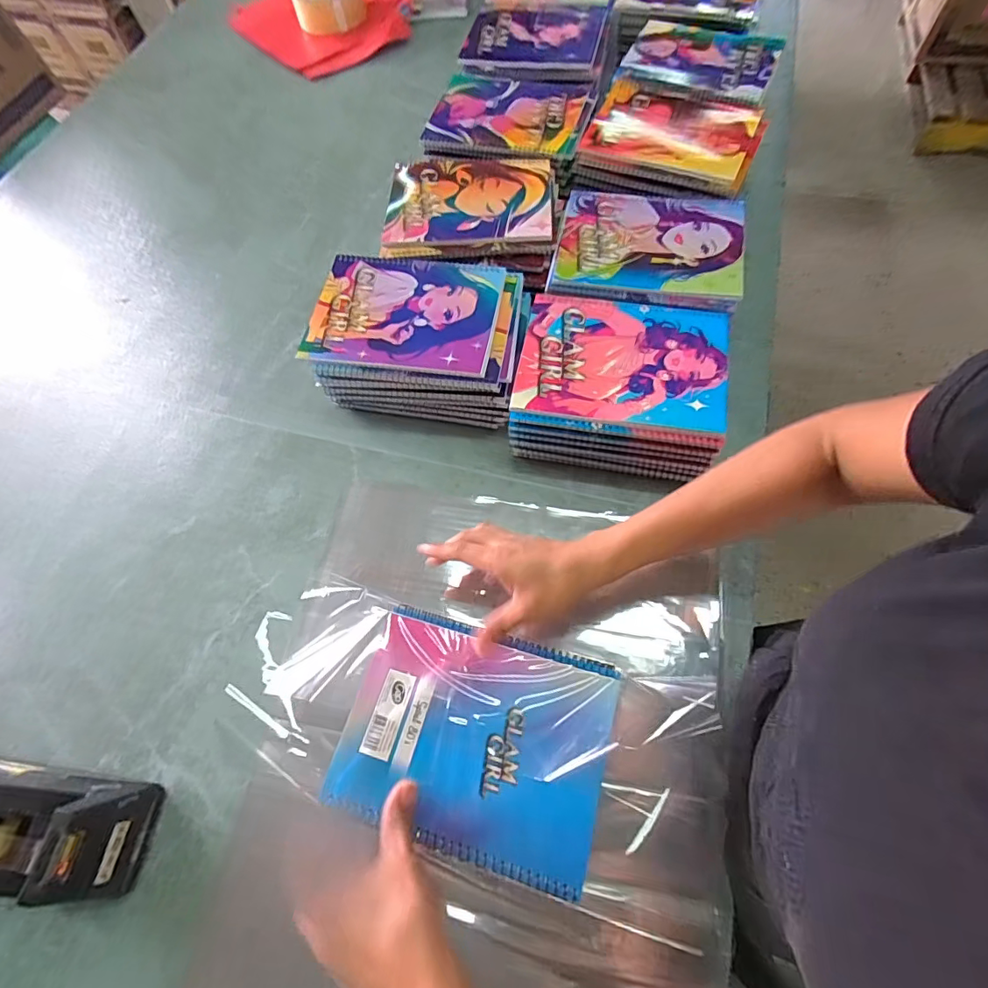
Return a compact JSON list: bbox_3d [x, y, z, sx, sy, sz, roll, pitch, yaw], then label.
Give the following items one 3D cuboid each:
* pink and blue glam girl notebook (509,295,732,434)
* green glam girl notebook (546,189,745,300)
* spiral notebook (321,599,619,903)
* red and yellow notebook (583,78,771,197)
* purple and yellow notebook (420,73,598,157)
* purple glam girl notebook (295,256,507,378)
[{"bbox_3d":[0.125,-0.130,0.487,0.192,0.007,0.140,8,65,7],"label":"pink and blue glam girl notebook"},{"bbox_3d":[0.170,-0.283,0.555,0.194,0.017,0.166,8,65,7],"label":"green glam girl notebook"},{"bbox_3d":[-0.015,0.183,0.388,0.195,0.015,0.154,14,66,10],"label":"spiral notebook"},{"bbox_3d":[0.224,-0.458,0.631,0.205,0.020,0.163,23,68,13],"label":"red and yellow notebook"},{"bbox_3d":[0.021,-0.504,0.666,0.198,0.021,0.164,16,67,11],"label":"purple and yellow notebook"},{"bbox_3d":[-0.093,-0.190,0.527,0.192,0.011,0.143,8,65,7],"label":"purple glam girl notebook"}]

